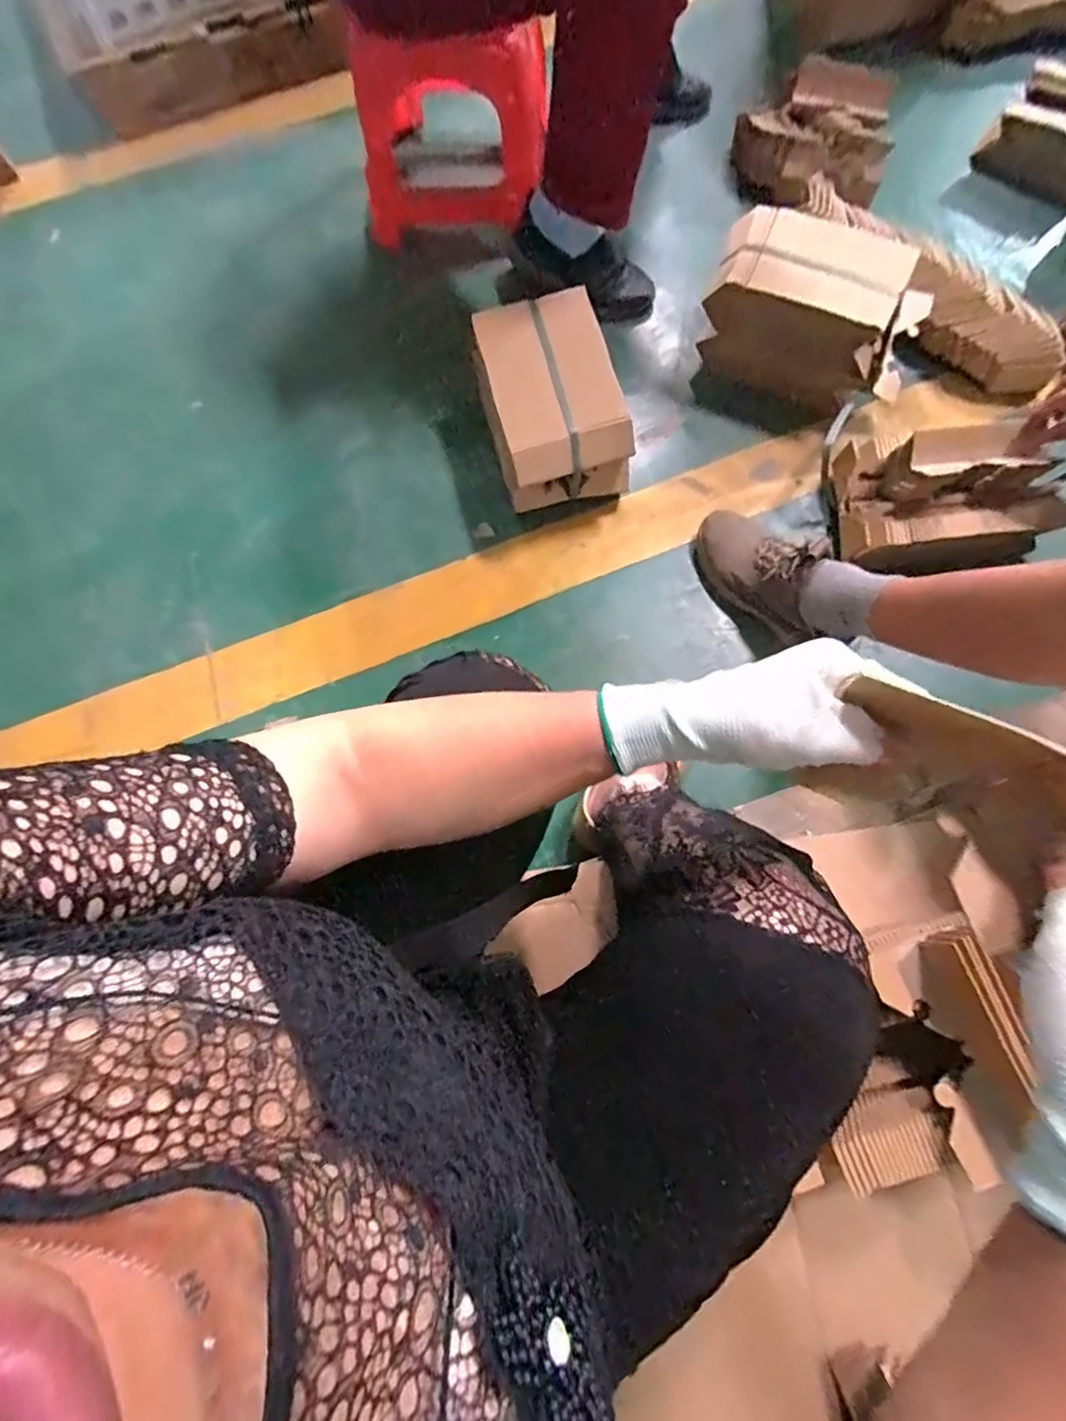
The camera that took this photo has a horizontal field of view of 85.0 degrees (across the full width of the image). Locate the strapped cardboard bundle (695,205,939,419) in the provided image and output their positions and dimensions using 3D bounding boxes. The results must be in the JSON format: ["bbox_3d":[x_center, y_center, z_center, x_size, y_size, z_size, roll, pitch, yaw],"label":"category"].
[{"bbox_3d":[0.404,-0.568,0.848,0.298,0.137,0.198,22,76,7],"label":"strapped cardboard bundle"}]

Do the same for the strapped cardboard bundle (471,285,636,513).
[{"bbox_3d":[0.022,-0.425,0.792,0.169,0.122,0.243,-15,75,-3],"label":"strapped cardboard bundle"}]

